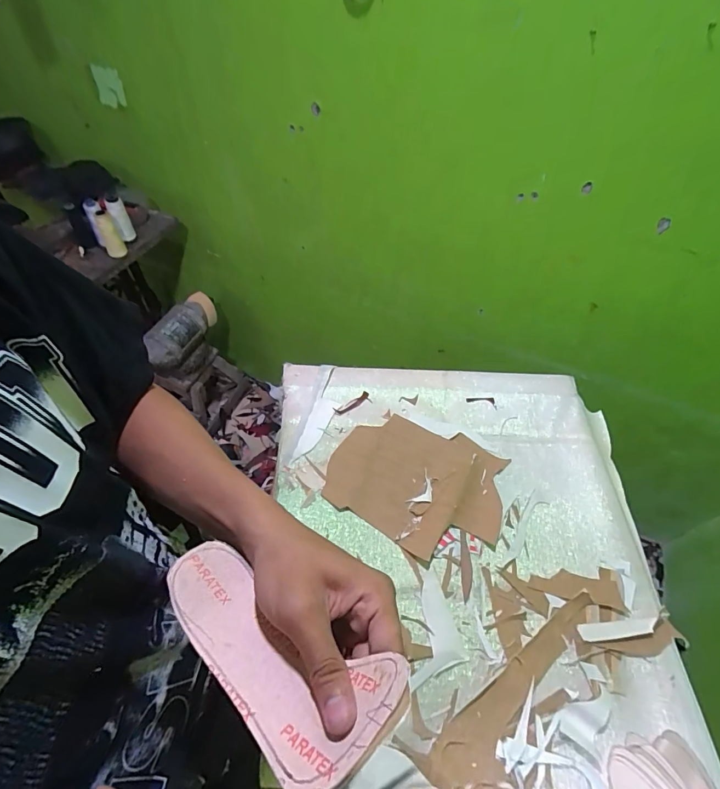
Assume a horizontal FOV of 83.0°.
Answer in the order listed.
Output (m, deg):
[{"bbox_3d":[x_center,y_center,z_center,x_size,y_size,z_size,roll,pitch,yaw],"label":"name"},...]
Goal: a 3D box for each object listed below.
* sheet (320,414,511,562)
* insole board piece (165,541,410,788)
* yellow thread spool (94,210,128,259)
[{"bbox_3d":[0.104,0.151,0.730,0.294,0.012,0.236,25,56,16],"label":"sheet"},{"bbox_3d":[-0.052,0.145,0.231,0.155,0.029,0.066,22,54,30],"label":"insole board piece"},{"bbox_3d":[-0.640,-0.408,1.038,0.046,0.111,0.049,2,53,-3],"label":"yellow thread spool"}]

